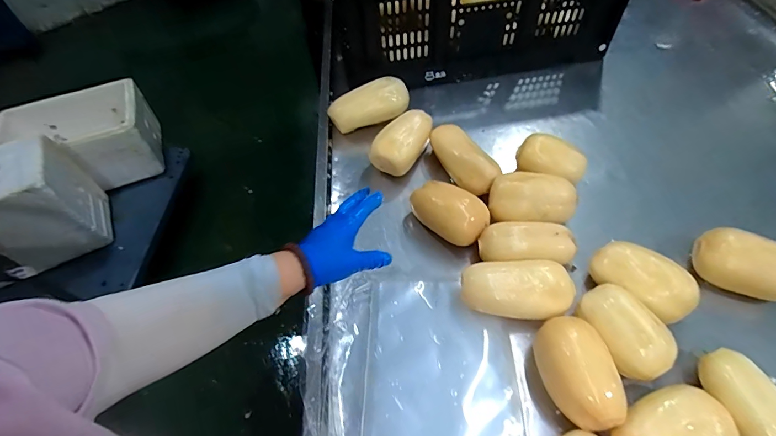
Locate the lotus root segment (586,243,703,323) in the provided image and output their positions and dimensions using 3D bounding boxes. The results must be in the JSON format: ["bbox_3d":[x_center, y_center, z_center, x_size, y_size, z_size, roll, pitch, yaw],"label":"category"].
[{"bbox_3d":[0.356,0.088,0.557,0.130,0.068,0.076,34,64,24],"label":"lotus root segment"}]

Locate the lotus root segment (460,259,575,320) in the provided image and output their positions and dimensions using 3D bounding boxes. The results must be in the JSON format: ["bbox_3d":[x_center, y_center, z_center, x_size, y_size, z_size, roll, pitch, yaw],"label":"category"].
[{"bbox_3d":[0.179,0.101,0.557,0.147,0.065,0.080,7,56,8],"label":"lotus root segment"}]

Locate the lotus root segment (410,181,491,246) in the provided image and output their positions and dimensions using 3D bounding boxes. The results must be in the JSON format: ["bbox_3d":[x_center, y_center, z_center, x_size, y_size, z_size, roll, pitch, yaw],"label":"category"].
[{"bbox_3d":[0.096,-0.005,0.643,0.130,0.066,0.077,31,63,22],"label":"lotus root segment"}]

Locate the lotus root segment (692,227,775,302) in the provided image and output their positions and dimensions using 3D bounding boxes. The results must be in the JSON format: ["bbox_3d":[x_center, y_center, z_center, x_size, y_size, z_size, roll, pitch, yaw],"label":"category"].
[{"bbox_3d":[0.508,0.068,0.562,0.123,0.074,0.065,26,61,20],"label":"lotus root segment"}]

